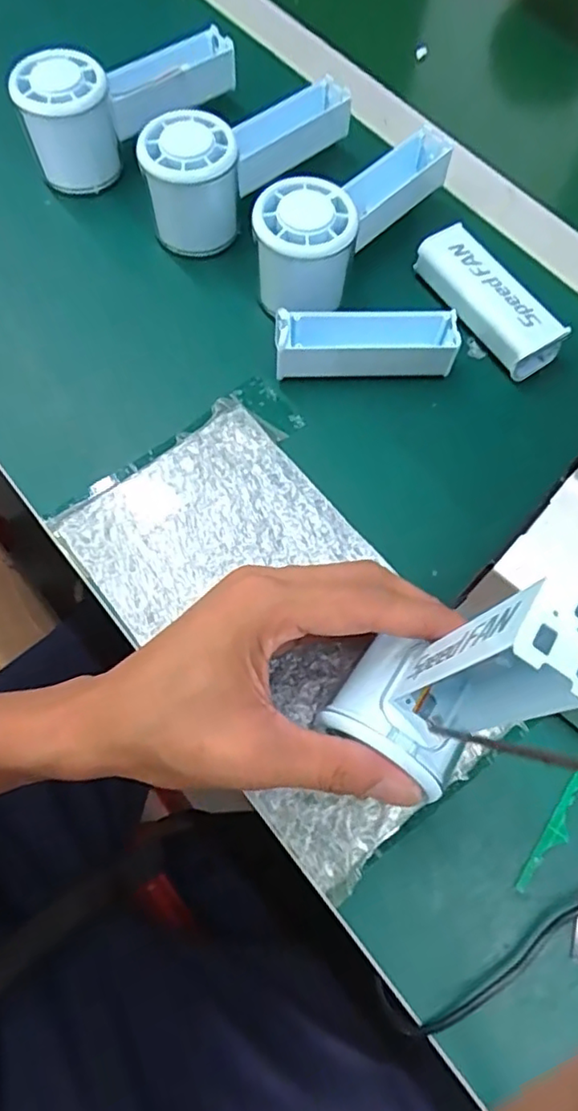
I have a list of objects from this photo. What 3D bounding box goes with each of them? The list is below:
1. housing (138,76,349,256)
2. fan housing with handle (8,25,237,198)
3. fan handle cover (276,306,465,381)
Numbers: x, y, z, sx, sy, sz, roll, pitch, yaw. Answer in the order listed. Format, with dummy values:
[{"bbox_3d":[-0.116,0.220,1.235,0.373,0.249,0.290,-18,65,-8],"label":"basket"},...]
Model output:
[{"bbox_3d":[-0.027,-0.257,0.390,0.052,0.058,0.153,39,73,13],"label":"housing"},{"bbox_3d":[-0.104,-0.304,0.407,0.153,0.060,0.048,-42,75,-16],"label":"fan housing with handle"},{"bbox_3d":[0.043,-0.122,0.355,0.100,0.030,0.026,-2,68,-2],"label":"fan handle cover"}]

